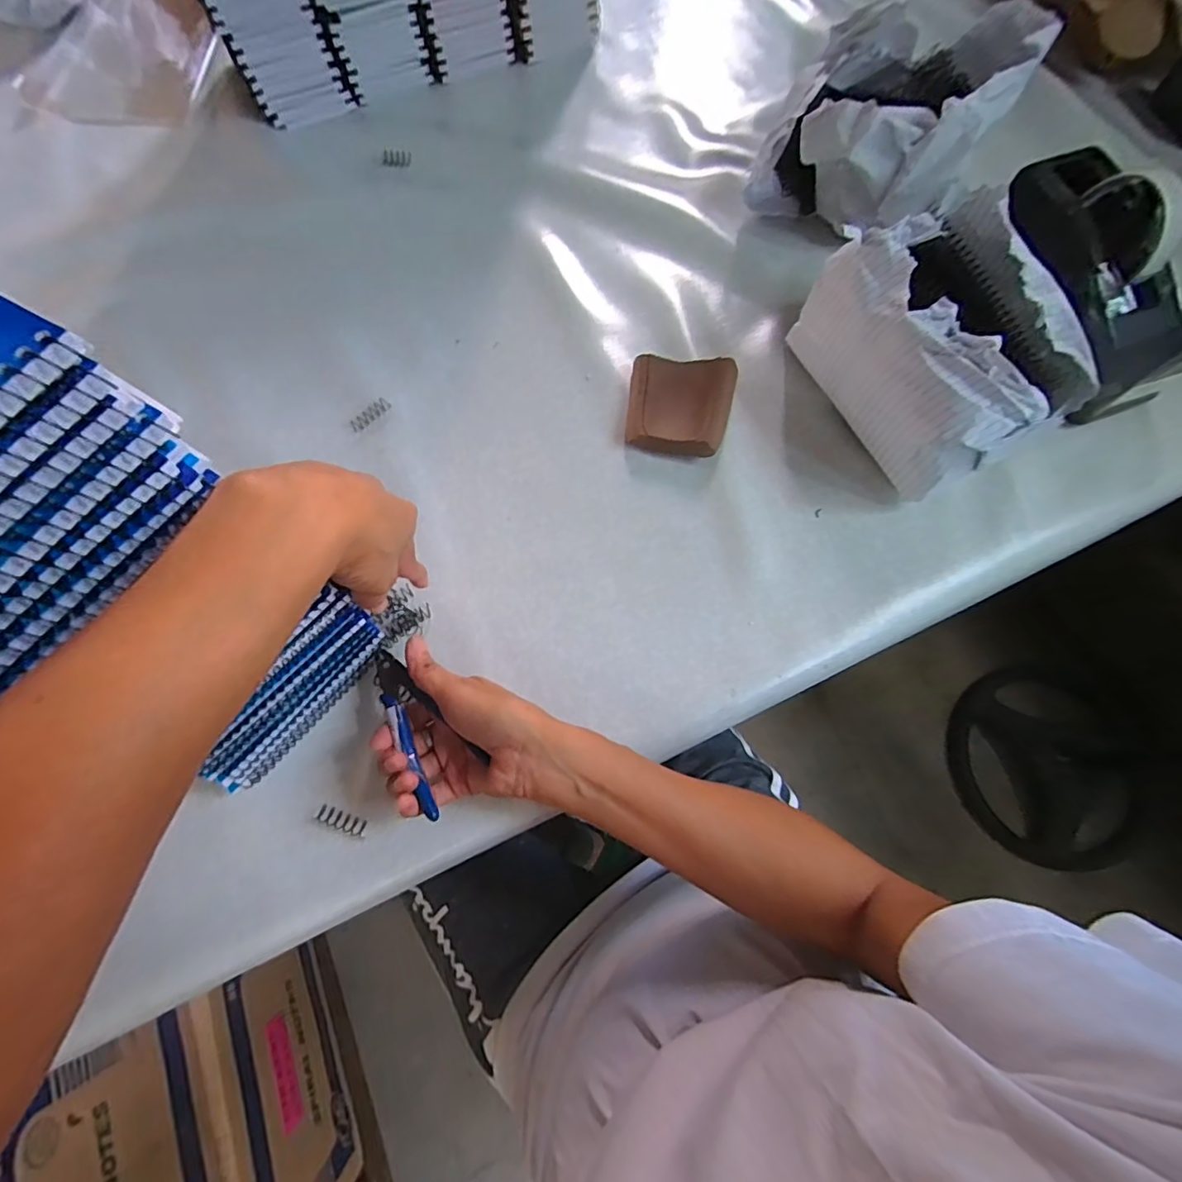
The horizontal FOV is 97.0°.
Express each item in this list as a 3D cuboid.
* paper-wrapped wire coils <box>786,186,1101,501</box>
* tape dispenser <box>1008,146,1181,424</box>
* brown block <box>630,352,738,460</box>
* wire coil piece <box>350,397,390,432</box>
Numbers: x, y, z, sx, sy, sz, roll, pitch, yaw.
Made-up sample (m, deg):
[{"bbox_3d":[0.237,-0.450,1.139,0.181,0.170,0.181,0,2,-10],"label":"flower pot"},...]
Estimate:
[{"bbox_3d":[0.269,-0.185,0.412,0.129,0.111,0.181,-25,73,-6],"label":"paper-wrapped wire coils"},{"bbox_3d":[0.413,-0.256,0.410,0.077,0.080,0.211,-21,88,-5],"label":"tape dispenser"},{"bbox_3d":[0.076,-0.159,0.451,0.086,0.022,0.093,8,72,4],"label":"brown block"},{"bbox_3d":[-0.195,-0.156,0.461,0.038,0.008,0.012,-37,75,-10],"label":"wire coil piece"}]

